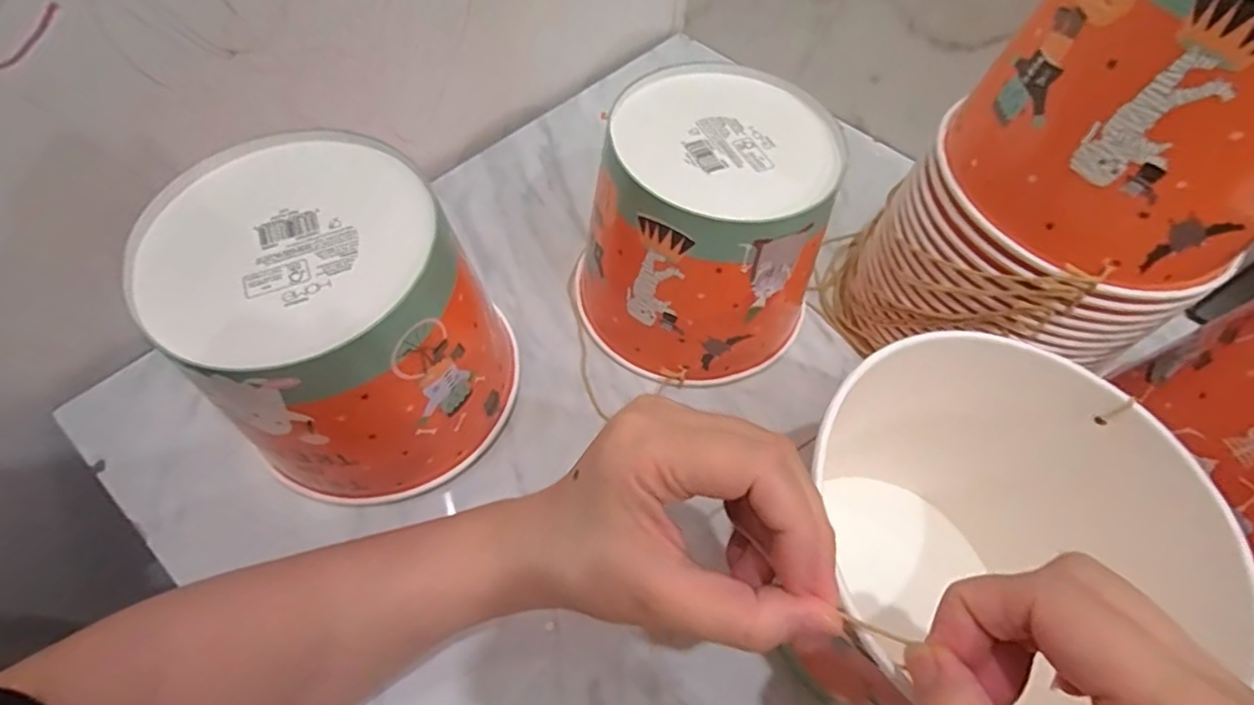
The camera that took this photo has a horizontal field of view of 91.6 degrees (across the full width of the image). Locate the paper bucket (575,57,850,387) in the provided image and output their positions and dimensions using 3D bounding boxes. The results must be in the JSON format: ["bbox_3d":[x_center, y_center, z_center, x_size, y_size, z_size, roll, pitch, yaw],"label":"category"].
[{"bbox_3d":[0.051,-0.077,0.386,0.148,0.130,0.151,2,58,-3],"label":"paper bucket"}]

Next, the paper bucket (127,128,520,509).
[{"bbox_3d":[-0.145,-0.013,0.326,0.147,0.143,0.135,40,63,19],"label":"paper bucket"}]

